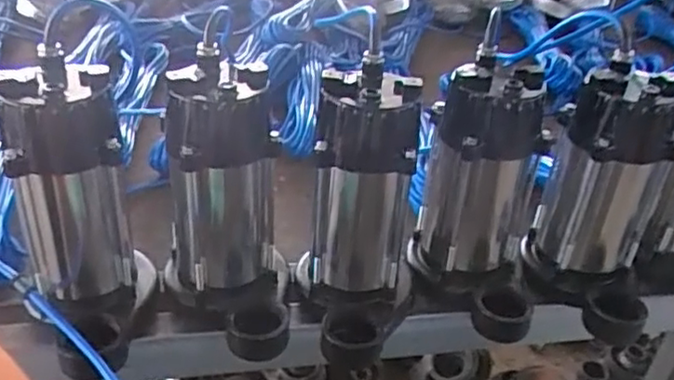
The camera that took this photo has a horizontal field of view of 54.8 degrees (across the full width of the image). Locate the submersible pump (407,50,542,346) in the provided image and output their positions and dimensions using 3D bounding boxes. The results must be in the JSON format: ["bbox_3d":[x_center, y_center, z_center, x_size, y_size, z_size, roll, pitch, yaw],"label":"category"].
[{"bbox_3d":[0.140,0.009,0.611,0.106,0.220,0.137,4,34,-2],"label":"submersible pump"}]

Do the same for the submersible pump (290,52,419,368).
[{"bbox_3d":[0.018,0.030,0.579,0.095,0.238,0.150,5,34,-1],"label":"submersible pump"}]

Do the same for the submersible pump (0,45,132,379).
[{"bbox_3d":[-0.216,0.027,0.537,0.097,0.221,0.148,-10,37,-22],"label":"submersible pump"}]

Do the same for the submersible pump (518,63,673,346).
[{"bbox_3d":[0.260,0.014,0.628,0.113,0.228,0.133,10,34,7],"label":"submersible pump"}]

